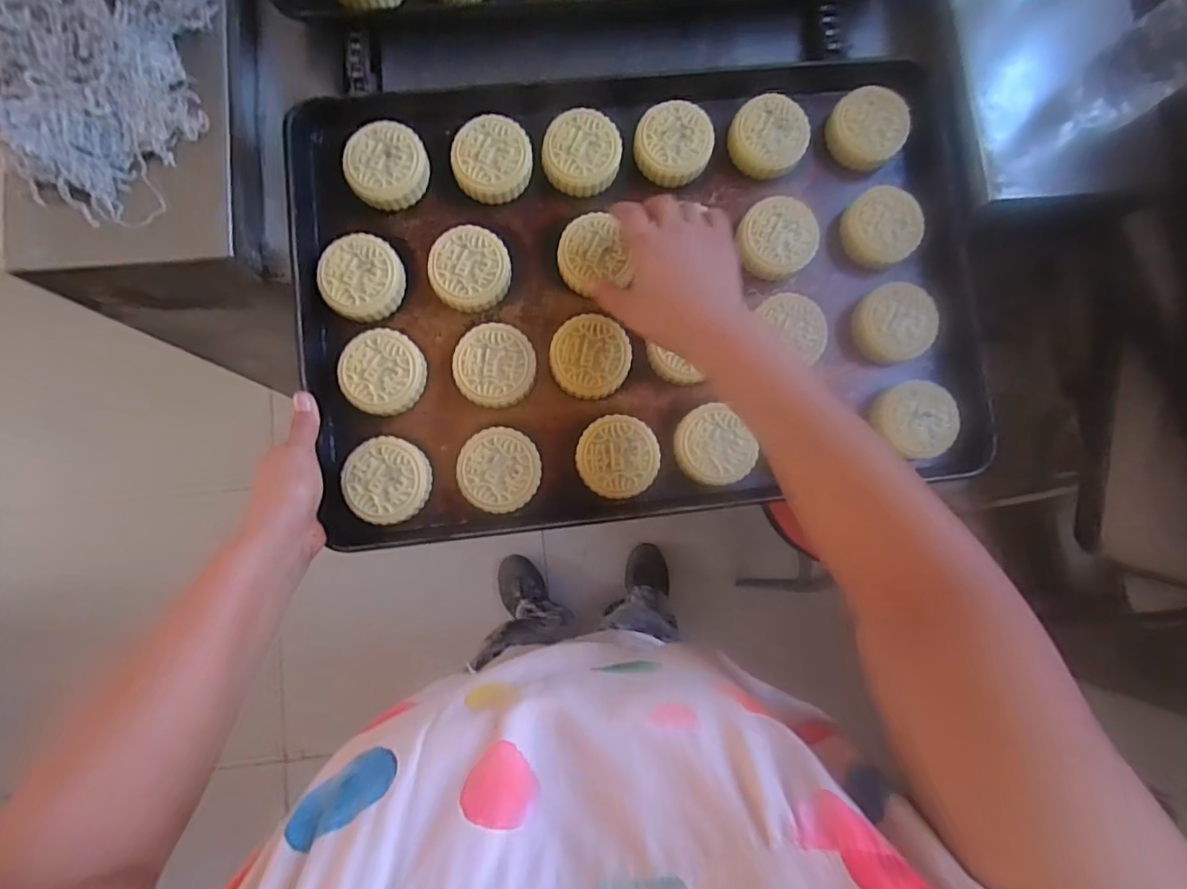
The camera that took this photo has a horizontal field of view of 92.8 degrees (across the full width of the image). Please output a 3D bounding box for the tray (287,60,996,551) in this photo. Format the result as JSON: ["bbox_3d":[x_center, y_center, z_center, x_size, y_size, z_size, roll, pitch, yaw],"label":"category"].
[{"bbox_3d":[0.040,-0.141,0.511,0.580,0.049,0.408,-5,82,-3],"label":"tray"}]

